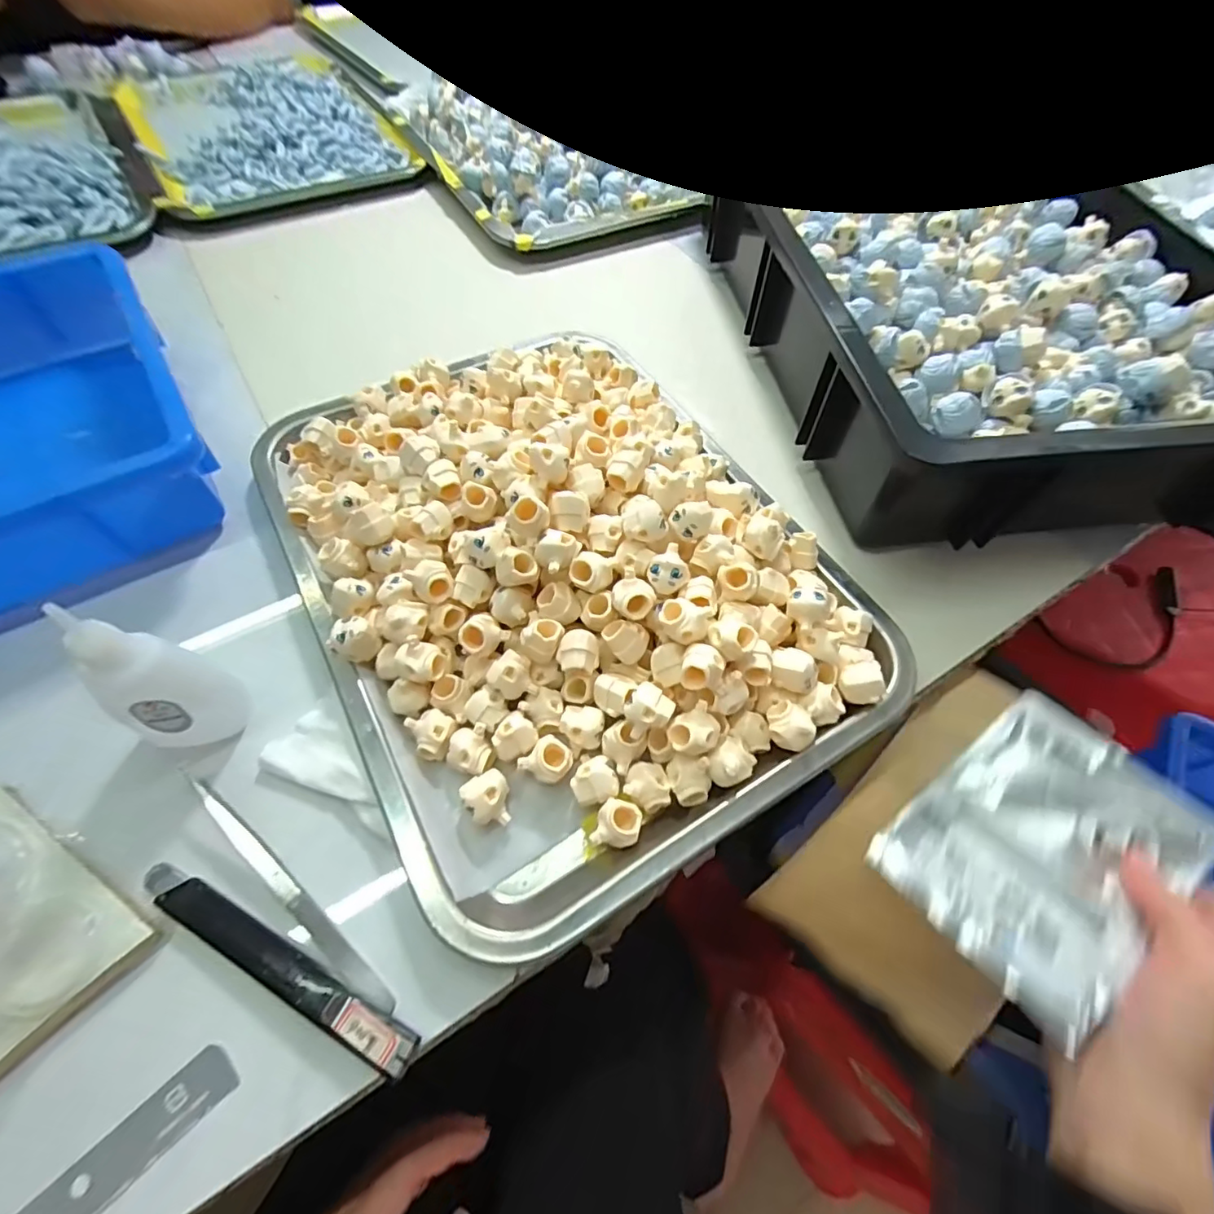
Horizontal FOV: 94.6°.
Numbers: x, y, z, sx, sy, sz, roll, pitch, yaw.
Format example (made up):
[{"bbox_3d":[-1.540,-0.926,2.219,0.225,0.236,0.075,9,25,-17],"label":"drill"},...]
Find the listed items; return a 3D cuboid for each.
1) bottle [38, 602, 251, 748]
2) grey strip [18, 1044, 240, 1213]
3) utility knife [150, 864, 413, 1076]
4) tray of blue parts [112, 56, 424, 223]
[{"bbox_3d":[-0.189,0.033,0.234,0.029,0.085,0.033,16,59,8],"label":"bottle"},{"bbox_3d":[-0.173,0.193,0.185,0.095,0.004,0.018,-38,73,-26],"label":"grey strip"},{"bbox_3d":[-0.129,0.136,0.216,0.131,0.009,0.015,25,61,13],"label":"utility knife"},{"bbox_3d":[-0.383,-0.536,0.614,0.240,0.037,0.362,-27,63,-18],"label":"tray of blue parts"}]

